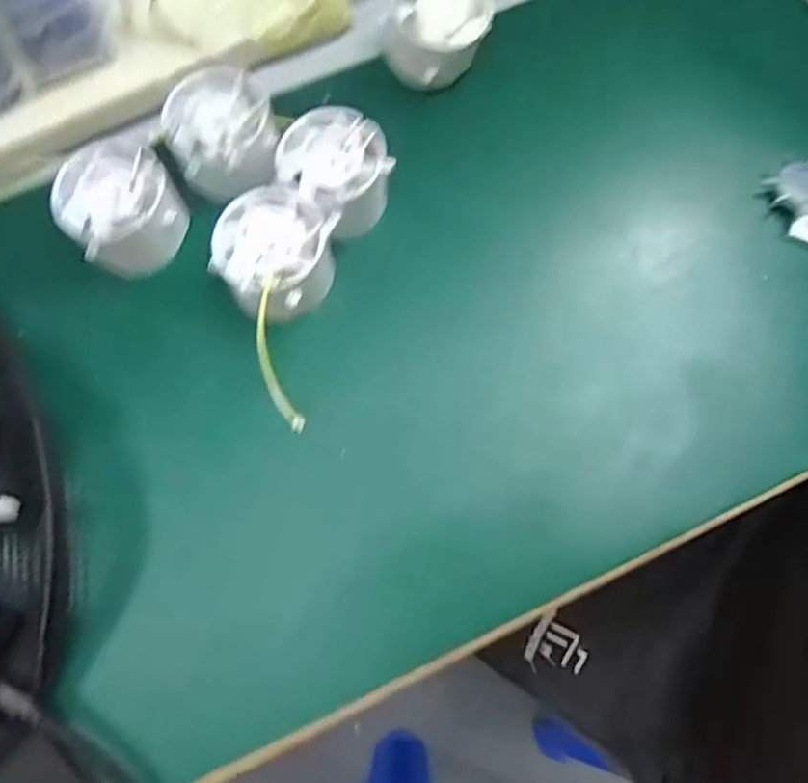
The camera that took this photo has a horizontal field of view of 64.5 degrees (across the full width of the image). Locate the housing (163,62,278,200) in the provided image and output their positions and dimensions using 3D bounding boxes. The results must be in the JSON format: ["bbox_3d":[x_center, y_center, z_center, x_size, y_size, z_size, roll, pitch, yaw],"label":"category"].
[{"bbox_3d":[-0.086,-0.125,0.316,0.054,0.035,0.056,0,72,0],"label":"housing"}]

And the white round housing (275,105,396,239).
[{"bbox_3d":[-0.033,-0.107,0.313,0.047,0.038,0.046,0,72,0],"label":"white round housing"}]

